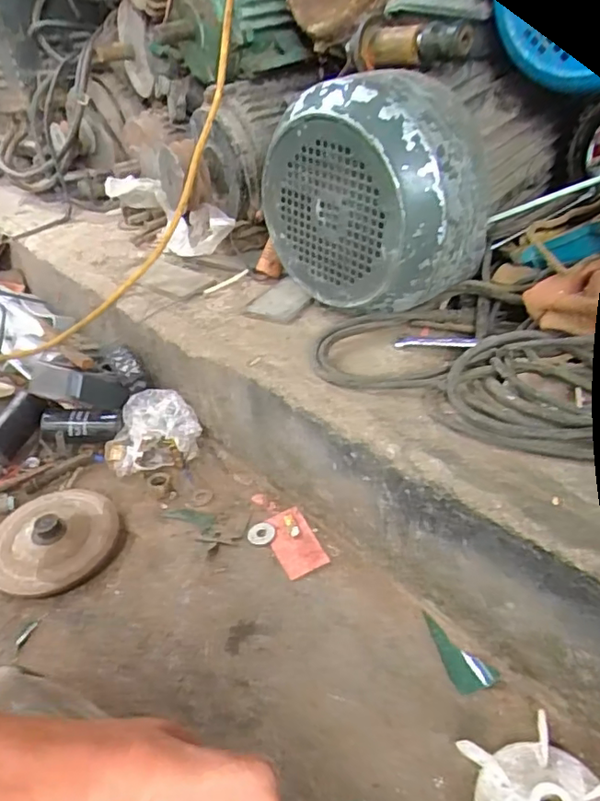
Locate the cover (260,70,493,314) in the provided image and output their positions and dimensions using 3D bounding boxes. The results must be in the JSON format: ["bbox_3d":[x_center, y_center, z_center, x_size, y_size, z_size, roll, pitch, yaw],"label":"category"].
[{"bbox_3d":[0.077,-0.222,0.615,0.226,0.206,0.129,26,45,37],"label":"cover"}]

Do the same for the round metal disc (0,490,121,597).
[{"bbox_3d":[-0.278,0.150,0.651,0.137,0.027,0.139,-3,36,2],"label":"round metal disc"}]

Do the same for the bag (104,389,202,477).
[{"bbox_3d":[-0.193,0.039,0.749,0.123,0.077,0.070,-11,36,-8],"label":"bag"}]

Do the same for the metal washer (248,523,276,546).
[{"bbox_3d":[-0.042,0.148,0.646,0.029,0.004,0.028,-3,36,2],"label":"metal washer"}]

